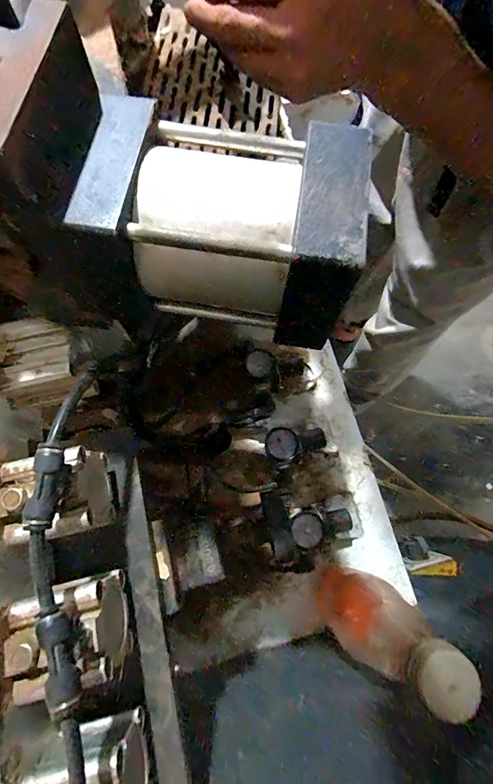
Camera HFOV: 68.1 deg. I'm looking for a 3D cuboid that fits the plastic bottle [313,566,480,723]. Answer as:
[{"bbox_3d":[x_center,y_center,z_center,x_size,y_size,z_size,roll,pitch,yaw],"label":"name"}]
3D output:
[{"bbox_3d":[0.112,0.208,0.335,0.058,0.204,0.067,16,73,3],"label":"plastic bottle"}]

